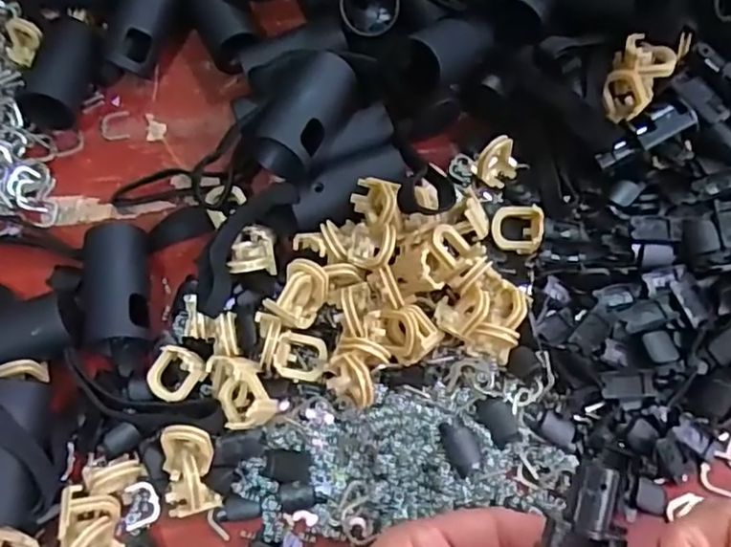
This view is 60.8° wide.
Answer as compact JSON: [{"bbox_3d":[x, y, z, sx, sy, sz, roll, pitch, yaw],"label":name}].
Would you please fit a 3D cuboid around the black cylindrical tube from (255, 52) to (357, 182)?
[{"bbox_3d":[-0.028,-0.075,0.309,0.026,0.033,0.069,22,71,11],"label":"black cylindrical tube"}]

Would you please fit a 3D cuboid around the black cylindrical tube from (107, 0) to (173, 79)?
[{"bbox_3d":[-0.128,-0.147,0.359,0.026,0.022,0.061,20,100,9],"label":"black cylindrical tube"}]

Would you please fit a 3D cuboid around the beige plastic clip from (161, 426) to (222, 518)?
[{"bbox_3d":[-0.079,0.088,0.279,0.023,0.022,0.037,-13,68,-2],"label":"beige plastic clip"}]

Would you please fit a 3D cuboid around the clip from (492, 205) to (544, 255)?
[{"bbox_3d":[0.075,-0.023,0.305,0.025,0.017,0.020,8,69,6],"label":"clip"}]

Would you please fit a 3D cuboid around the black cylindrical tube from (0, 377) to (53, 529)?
[{"bbox_3d":[-0.156,0.077,0.272,0.030,0.025,0.062,3,69,4],"label":"black cylindrical tube"}]

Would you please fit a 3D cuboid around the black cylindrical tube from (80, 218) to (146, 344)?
[{"bbox_3d":[-0.124,0.005,0.313,0.027,0.030,0.065,-10,68,-1],"label":"black cylindrical tube"}]

